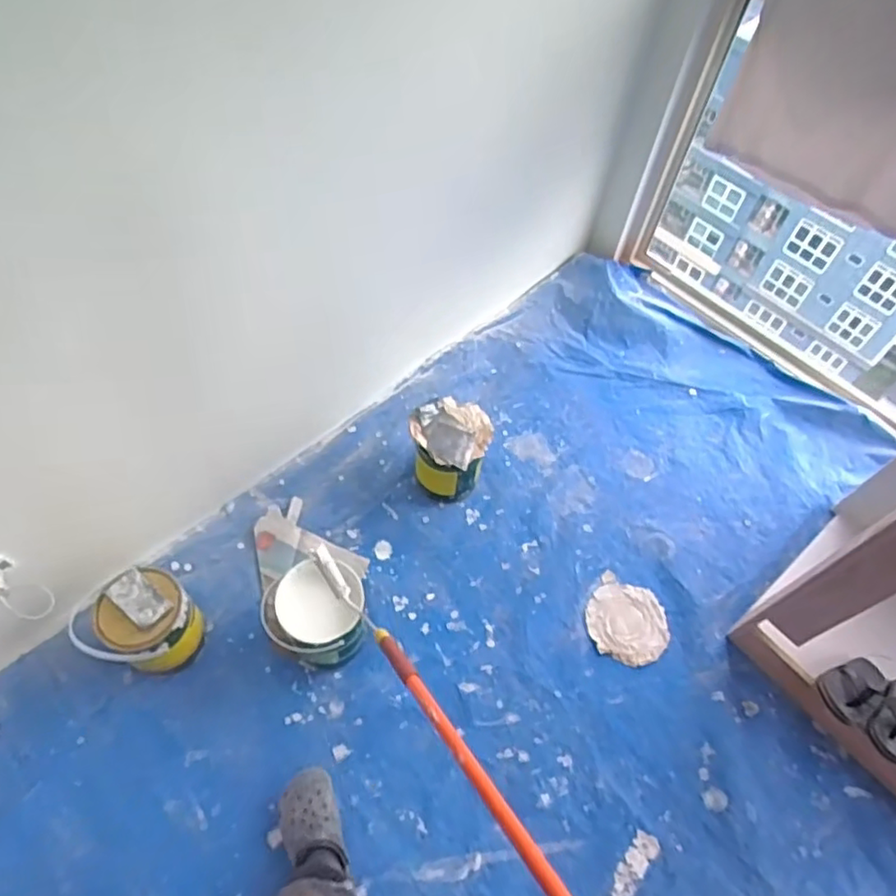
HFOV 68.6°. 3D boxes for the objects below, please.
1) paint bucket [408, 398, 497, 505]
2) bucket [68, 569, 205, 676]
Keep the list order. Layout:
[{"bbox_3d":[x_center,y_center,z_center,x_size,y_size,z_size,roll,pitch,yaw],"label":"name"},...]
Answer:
[{"bbox_3d":[0.003,0.010,1.521,0.174,0.212,0.160,2,59,-3],"label":"paint bucket"},{"bbox_3d":[-0.589,0.345,1.277,0.197,0.185,0.180,2,58,-3],"label":"bucket"}]

